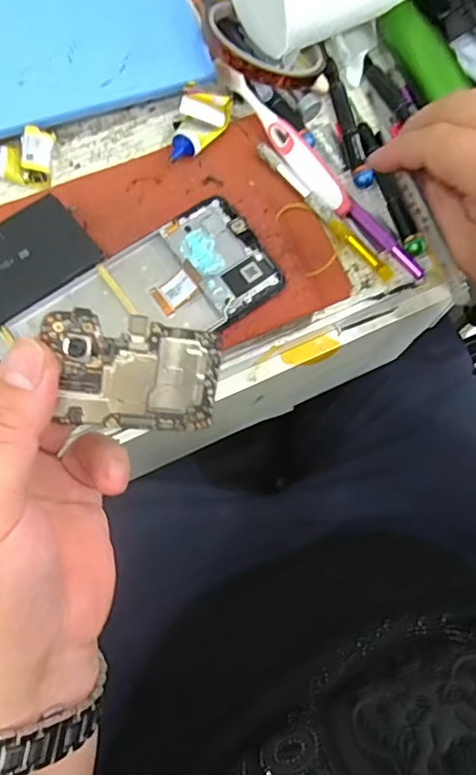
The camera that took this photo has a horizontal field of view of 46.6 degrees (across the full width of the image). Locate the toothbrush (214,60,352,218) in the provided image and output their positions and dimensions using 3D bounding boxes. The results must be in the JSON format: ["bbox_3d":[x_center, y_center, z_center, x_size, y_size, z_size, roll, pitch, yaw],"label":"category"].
[{"bbox_3d":[0.030,-0.168,0.369,0.016,0.014,0.132,-37,80,-10],"label":"toothbrush"}]

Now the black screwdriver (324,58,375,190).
[{"bbox_3d":[0.076,-0.185,0.384,0.012,0.011,0.102,-11,76,-5],"label":"black screwdriver"}]

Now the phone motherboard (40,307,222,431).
[{"bbox_3d":[-0.039,-0.005,0.210,0.064,0.004,0.043,6,105,-15],"label":"phone motherboard"}]

